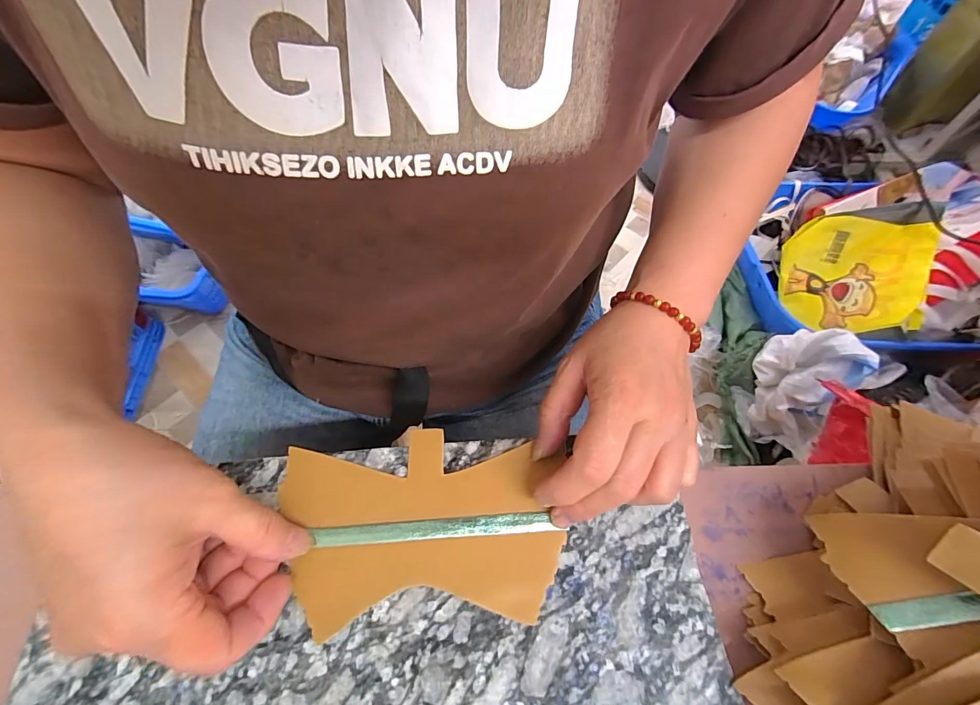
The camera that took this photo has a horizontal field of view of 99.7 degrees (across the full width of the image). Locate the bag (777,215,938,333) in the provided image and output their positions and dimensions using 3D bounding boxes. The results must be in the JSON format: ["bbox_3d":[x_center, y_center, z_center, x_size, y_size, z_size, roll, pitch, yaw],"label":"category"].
[{"bbox_3d":[0.833,-0.184,0.962,0.262,0.080,0.284,14,86,32],"label":"bag"}]

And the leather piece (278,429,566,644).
[{"bbox_3d":[-0.041,0.095,0.233,0.152,0.007,0.095,-4,60,0],"label":"leather piece"}]

